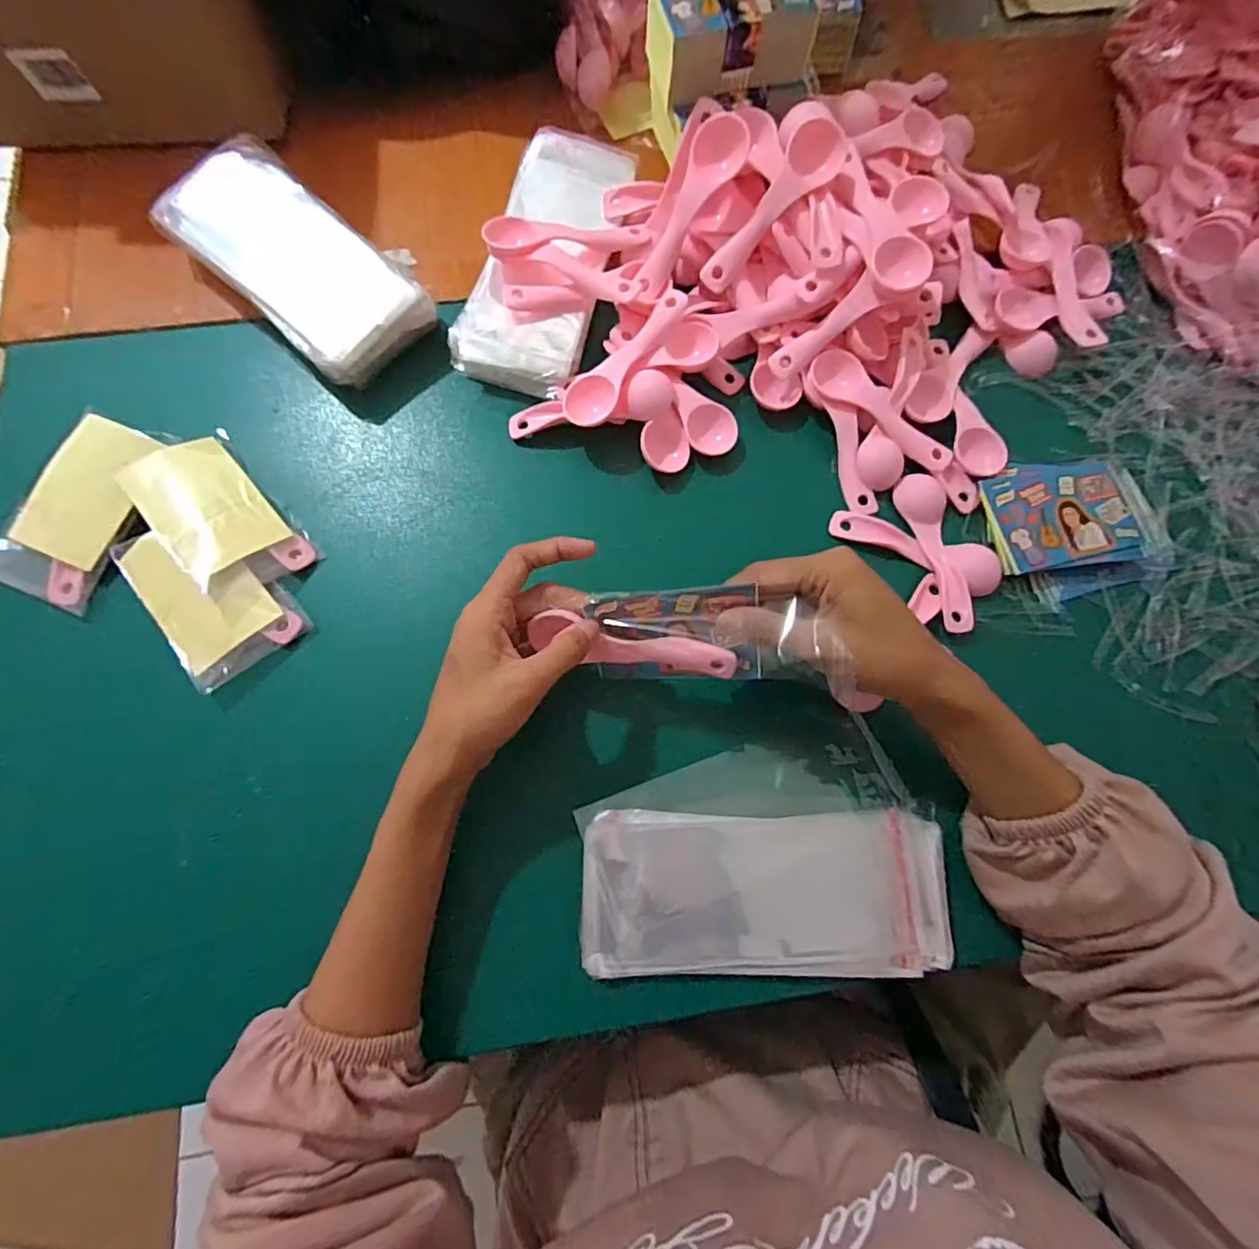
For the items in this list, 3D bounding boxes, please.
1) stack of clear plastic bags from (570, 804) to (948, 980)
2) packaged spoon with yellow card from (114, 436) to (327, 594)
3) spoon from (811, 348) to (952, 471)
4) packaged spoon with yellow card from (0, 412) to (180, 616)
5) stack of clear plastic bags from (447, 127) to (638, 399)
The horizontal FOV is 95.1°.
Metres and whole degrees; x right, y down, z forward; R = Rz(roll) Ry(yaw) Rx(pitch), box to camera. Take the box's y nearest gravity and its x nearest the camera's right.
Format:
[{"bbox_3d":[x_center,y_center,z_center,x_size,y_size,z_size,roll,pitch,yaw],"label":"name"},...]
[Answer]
[{"bbox_3d":[0.073,0.149,0.321,0.192,0.022,0.083,0,76,-1],"label":"stack of clear plastic bags"},{"bbox_3d":[-0.259,-0.069,0.363,0.066,0.011,0.110,-39,89,-26],"label":"packaged spoon with yellow card"},{"bbox_3d":[0.172,-0.146,0.395,0.111,0.019,0.034,41,79,8],"label":"spoon"},{"bbox_3d":[-0.351,-0.075,0.364,0.065,0.018,0.121,18,77,3],"label":"packaged spoon with yellow card"},{"bbox_3d":[-0.059,-0.259,0.414,0.086,0.036,0.196,16,77,3],"label":"stack of clear plastic bags"}]

